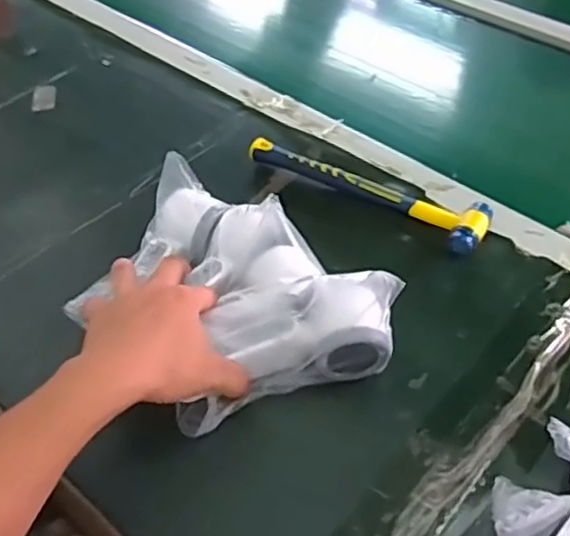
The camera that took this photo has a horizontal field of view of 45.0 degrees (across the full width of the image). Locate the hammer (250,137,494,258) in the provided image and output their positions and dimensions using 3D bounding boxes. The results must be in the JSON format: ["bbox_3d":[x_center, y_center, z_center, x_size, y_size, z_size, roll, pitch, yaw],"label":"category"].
[{"bbox_3d":[0.074,-0.075,0.660,0.244,0.022,0.058,23,54,21],"label":"hammer"}]

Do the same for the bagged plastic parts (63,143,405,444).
[{"bbox_3d":[-0.047,0.025,0.530,0.235,0.086,0.155,33,58,28],"label":"bagged plastic parts"}]

